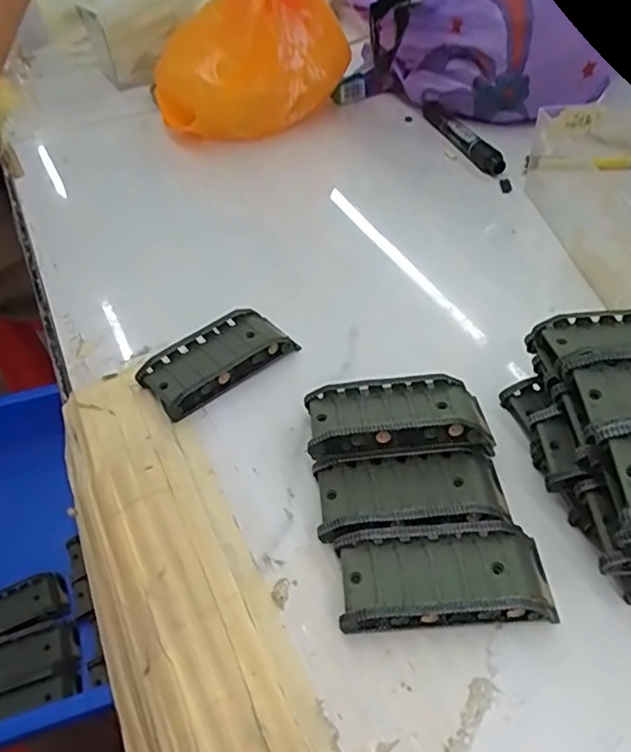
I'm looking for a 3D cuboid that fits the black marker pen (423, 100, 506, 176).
[{"bbox_3d":[0.140,-0.232,0.597,0.024,0.019,0.137,-16,47,-12],"label":"black marker pen"}]

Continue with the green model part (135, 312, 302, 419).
[{"bbox_3d":[-0.062,-0.012,0.393,0.093,0.020,0.042,-31,52,-25],"label":"green model part"}]

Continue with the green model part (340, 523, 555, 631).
[{"bbox_3d":[0.060,0.093,0.287,0.095,0.020,0.045,-4,46,-1],"label":"green model part"}]

